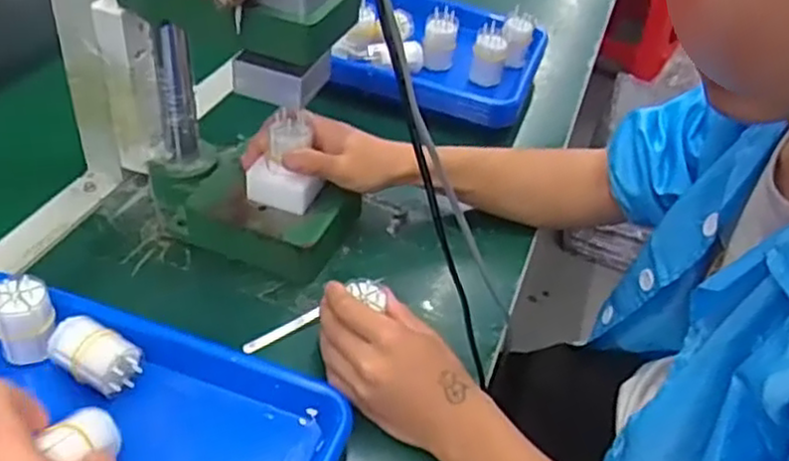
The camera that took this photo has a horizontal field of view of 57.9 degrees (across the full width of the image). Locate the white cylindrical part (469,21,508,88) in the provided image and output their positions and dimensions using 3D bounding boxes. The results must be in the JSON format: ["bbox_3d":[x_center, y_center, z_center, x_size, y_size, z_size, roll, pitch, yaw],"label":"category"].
[{"bbox_3d":[0.118,-0.217,0.885,0.043,0.060,0.039,10,39,4],"label":"white cylindrical part"}]

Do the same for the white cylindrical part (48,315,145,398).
[{"bbox_3d":[-0.218,0.092,0.519,0.064,0.032,0.041,20,41,17],"label":"white cylindrical part"}]

